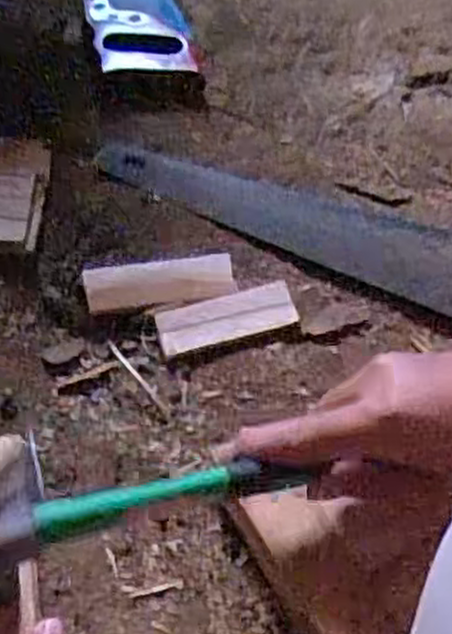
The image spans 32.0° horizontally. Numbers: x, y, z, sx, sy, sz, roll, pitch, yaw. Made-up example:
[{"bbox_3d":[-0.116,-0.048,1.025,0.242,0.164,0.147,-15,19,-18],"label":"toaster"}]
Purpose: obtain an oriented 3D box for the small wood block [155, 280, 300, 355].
[{"bbox_3d":[0.002,-0.001,0.524,0.092,0.009,0.038,-14,54,-15],"label":"small wood block"}]

